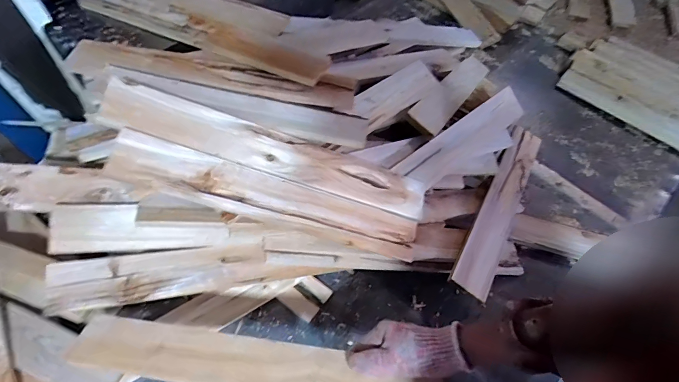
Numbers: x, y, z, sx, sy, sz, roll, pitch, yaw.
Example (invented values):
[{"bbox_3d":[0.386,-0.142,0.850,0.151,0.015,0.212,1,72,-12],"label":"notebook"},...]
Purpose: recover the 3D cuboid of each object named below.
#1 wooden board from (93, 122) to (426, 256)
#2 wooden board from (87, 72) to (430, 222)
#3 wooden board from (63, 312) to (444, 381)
[{"bbox_3d":[-0.081,0.011,0.545,0.449,0.010,0.063,18,70,-18],"label":"wooden board"},{"bbox_3d":[-0.084,-0.057,0.566,0.491,0.018,0.077,18,57,-16],"label":"wooden board"},{"bbox_3d":[-0.109,0.221,0.473,0.475,0.022,0.068,7,58,8],"label":"wooden board"}]

